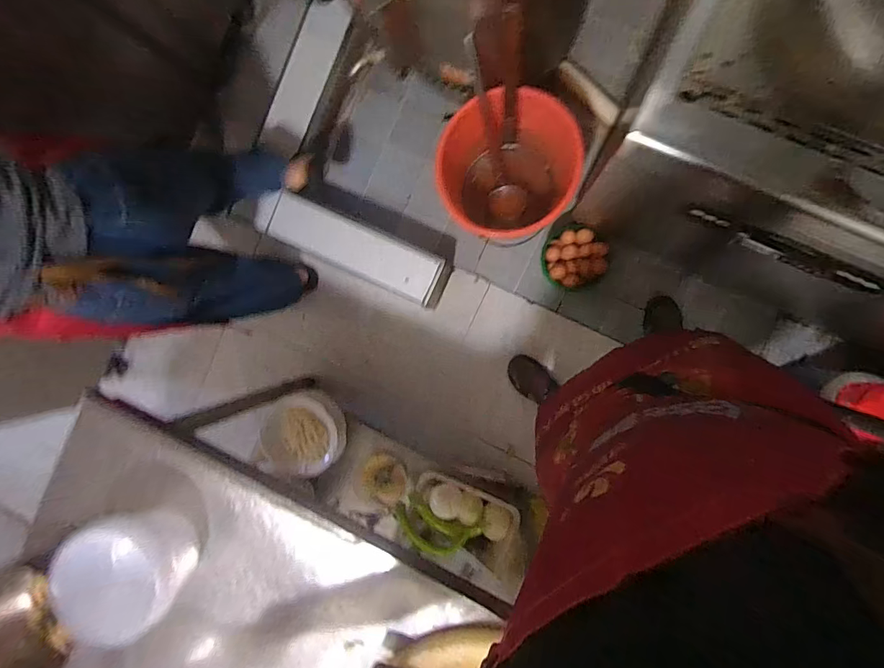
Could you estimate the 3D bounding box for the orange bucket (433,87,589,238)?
[{"bbox_3d":[0.177,-0.462,1.177,0.350,0.252,0.321,1,94,8],"label":"orange bucket"}]

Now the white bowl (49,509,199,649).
[{"bbox_3d":[-0.478,0.358,0.652,0.166,0.113,0.166,1,94,8],"label":"white bowl"}]

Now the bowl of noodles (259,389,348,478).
[{"bbox_3d":[-0.378,0.273,1.172,0.206,0.069,0.237,14,96,6],"label":"bowl of noodles"}]

